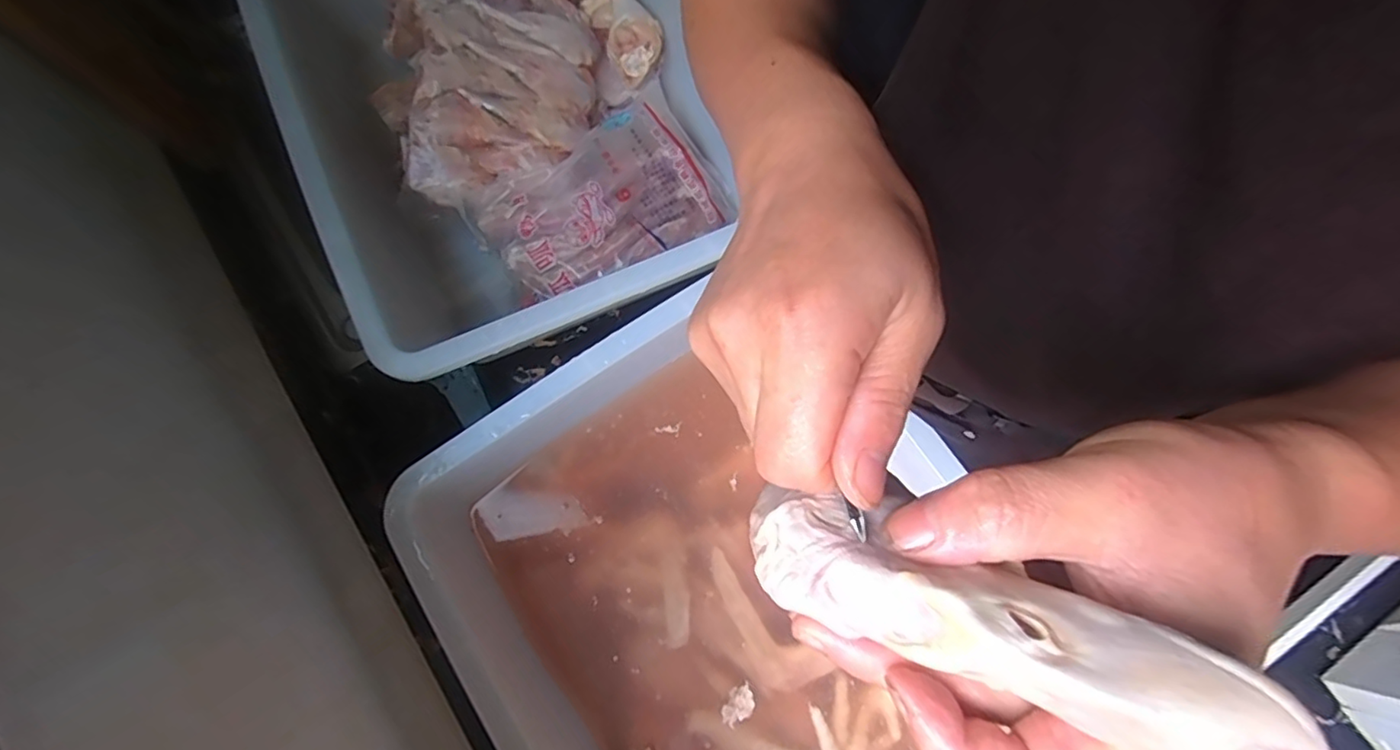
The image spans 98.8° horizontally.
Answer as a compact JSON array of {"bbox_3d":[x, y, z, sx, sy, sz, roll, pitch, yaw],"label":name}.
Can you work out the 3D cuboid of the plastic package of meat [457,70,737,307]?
[{"bbox_3d":[-0.101,-0.176,0.606,0.233,0.058,0.145,-34,79,-7],"label":"plastic package of meat"}]

